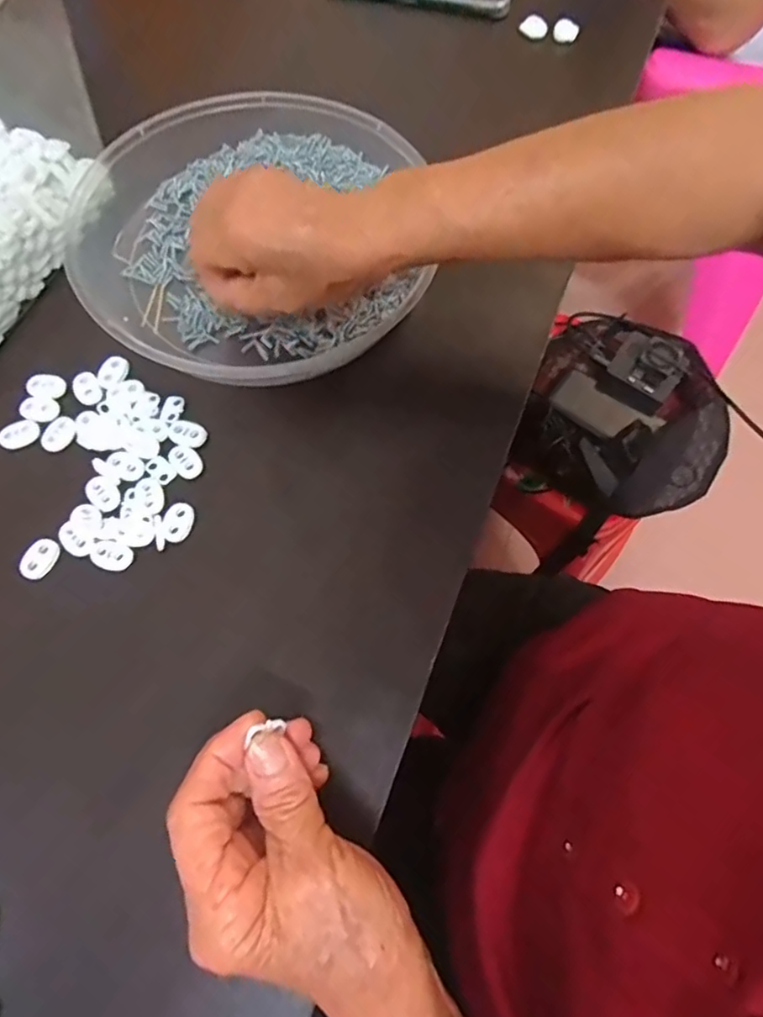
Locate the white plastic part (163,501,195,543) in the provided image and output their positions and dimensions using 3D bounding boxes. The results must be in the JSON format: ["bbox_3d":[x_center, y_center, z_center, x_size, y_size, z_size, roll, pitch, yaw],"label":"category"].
[{"bbox_3d":[-0.113,0.007,0.320,0.014,0.004,0.023,7,67,0],"label":"white plastic part"}]

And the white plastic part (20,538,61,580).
[{"bbox_3d":[-0.186,0.027,0.310,0.017,0.004,0.023,18,68,5],"label":"white plastic part"}]

